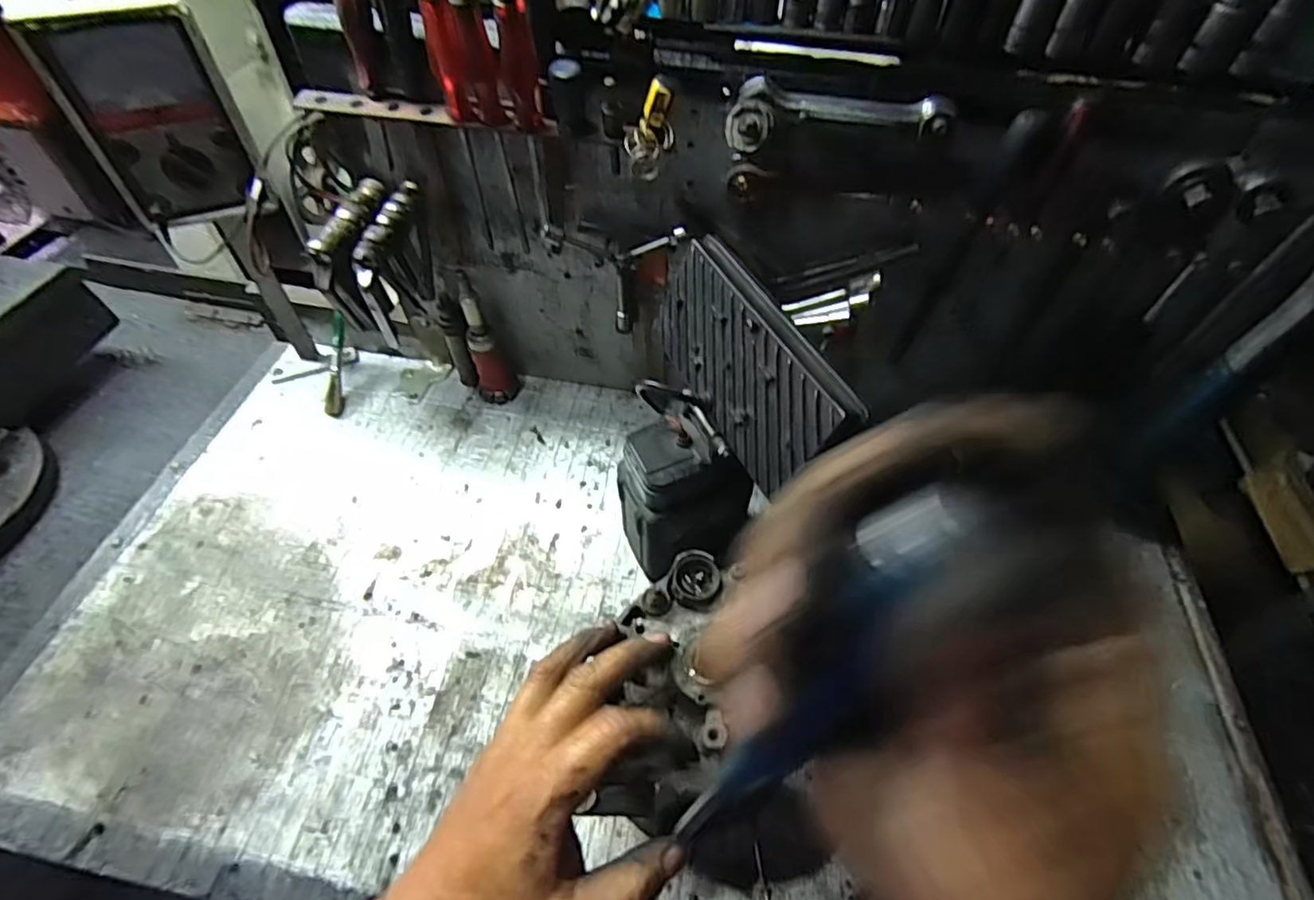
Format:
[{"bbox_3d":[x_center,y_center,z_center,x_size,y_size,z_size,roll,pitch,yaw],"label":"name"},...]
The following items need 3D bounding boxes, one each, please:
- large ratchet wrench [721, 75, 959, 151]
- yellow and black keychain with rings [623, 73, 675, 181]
[{"bbox_3d":[0.135,-0.245,0.460,0.162,0.029,0.052,7,52,3],"label":"large ratchet wrench"},{"bbox_3d":[-0.005,-0.246,0.476,0.043,0.069,0.017,24,25,15],"label":"yellow and black keychain with rings"}]

